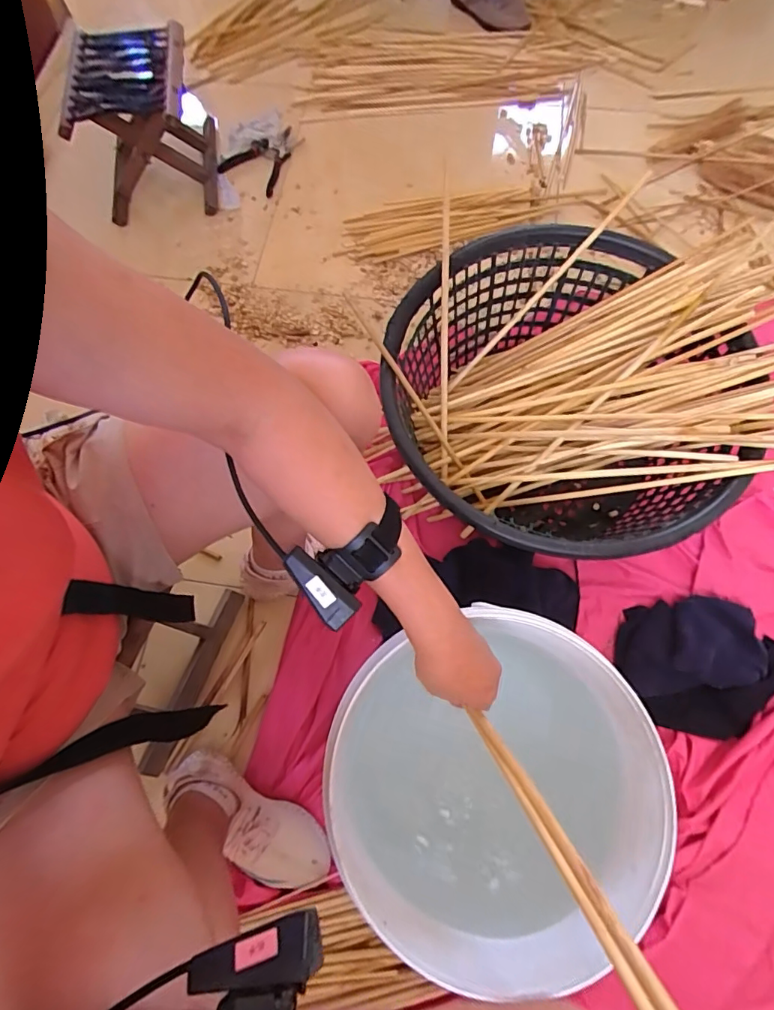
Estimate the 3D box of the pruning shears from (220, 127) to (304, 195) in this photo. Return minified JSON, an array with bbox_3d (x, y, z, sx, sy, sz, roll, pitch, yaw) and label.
[{"bbox_3d":[-0.298,-0.783,1.128,0.156,0.026,0.202,15,73,7],"label":"pruning shears"}]

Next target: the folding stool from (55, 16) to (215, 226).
[{"bbox_3d":[-0.490,-0.788,1.021,0.221,0.175,0.269,-8,71,-1],"label":"folding stool"}]

